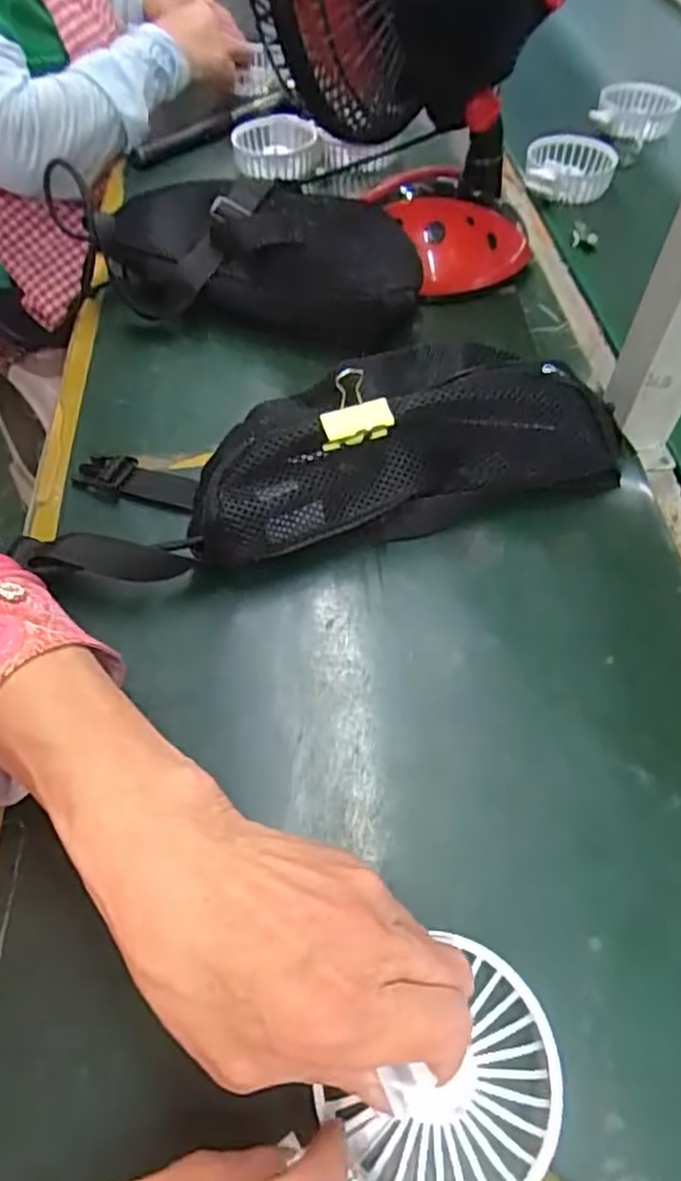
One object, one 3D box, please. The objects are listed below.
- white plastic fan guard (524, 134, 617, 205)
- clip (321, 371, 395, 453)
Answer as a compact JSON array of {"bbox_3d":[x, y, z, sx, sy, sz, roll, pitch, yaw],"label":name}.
[{"bbox_3d":[0.234,-0.430,0.692,0.086,0.036,0.093,10,56,8],"label":"white plastic fan guard"},{"bbox_3d":[0.009,-0.100,0.395,0.040,0.057,0.017,-9,53,-6],"label":"clip"}]

